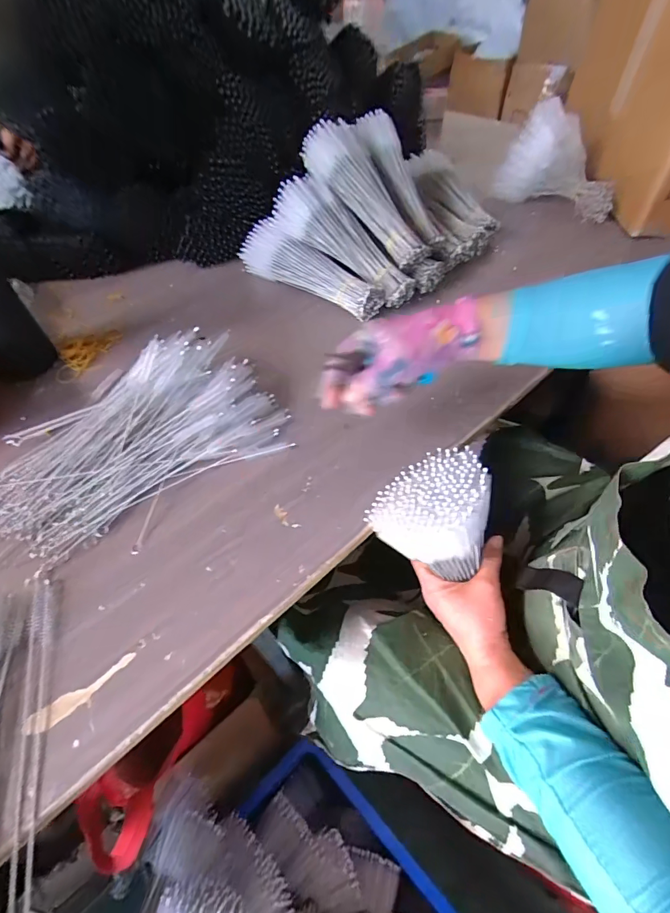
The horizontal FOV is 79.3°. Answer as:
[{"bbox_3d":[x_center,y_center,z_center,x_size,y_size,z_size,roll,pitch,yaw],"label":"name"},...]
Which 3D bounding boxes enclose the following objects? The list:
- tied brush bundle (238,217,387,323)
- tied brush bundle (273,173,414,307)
[{"bbox_3d":[-0.039,-0.287,0.622,0.259,0.054,0.064,33,59,23],"label":"tied brush bundle"},{"bbox_3d":[0.018,-0.327,0.614,0.254,0.055,0.078,44,63,9],"label":"tied brush bundle"}]

